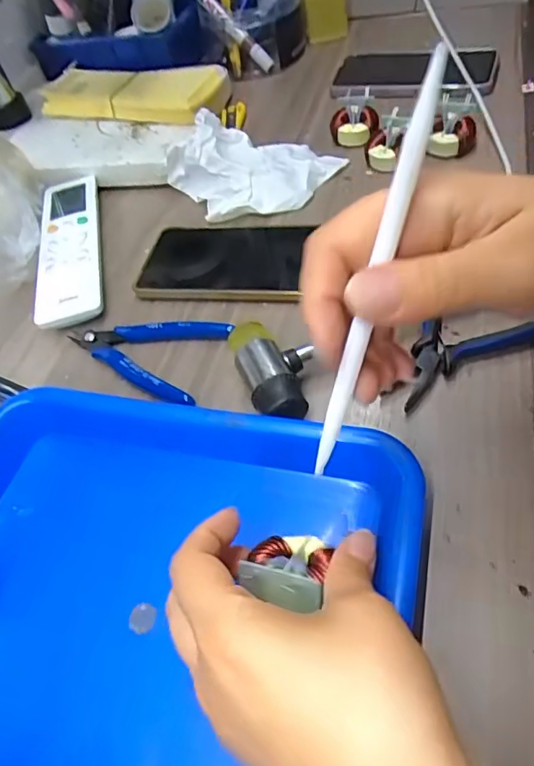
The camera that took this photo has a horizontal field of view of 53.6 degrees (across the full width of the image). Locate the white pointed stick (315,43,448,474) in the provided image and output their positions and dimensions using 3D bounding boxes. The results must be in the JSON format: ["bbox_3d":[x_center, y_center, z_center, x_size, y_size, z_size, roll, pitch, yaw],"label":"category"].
[{"bbox_3d":[0.034,-0.032,0.168,0.007,0.133,0.006,19,16,19],"label":"white pointed stick"}]

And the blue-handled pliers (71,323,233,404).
[{"bbox_3d":[-0.085,-0.023,0.359,0.111,0.016,0.064,13,55,21],"label":"blue-handled pliers"}]

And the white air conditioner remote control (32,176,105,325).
[{"bbox_3d":[-0.164,-0.114,0.439,0.051,0.019,0.189,-14,53,-5],"label":"white air conditioner remote control"}]

